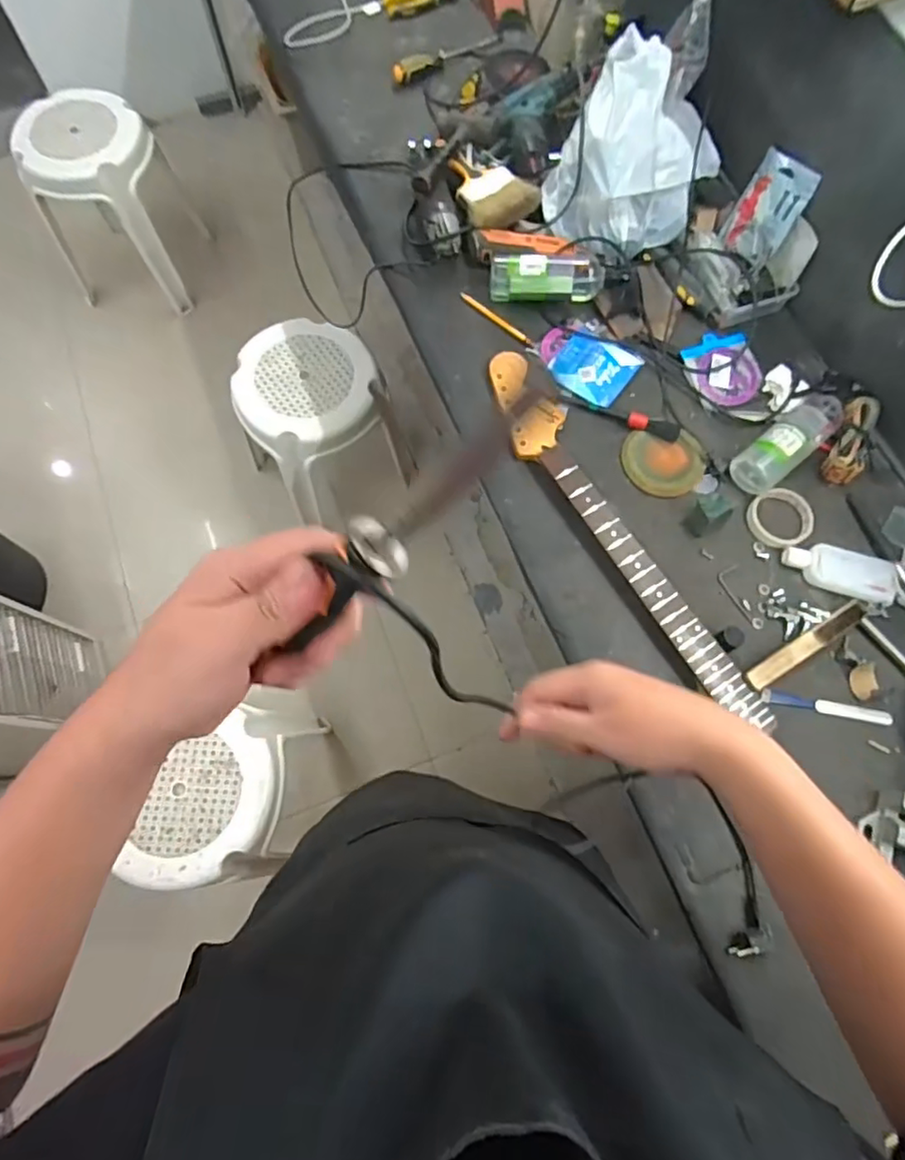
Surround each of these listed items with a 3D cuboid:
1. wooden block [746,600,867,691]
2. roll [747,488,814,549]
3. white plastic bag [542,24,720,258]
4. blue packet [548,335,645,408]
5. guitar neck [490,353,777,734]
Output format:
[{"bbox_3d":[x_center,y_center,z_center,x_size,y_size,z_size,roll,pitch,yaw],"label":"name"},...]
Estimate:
[{"bbox_3d":[0.465,0.086,0.791,0.192,0.022,0.025,-30,75,-11],"label":"wooden block"},{"bbox_3d":[0.476,-0.091,0.867,0.080,0.021,0.087,1,72,-2],"label":"roll"},{"bbox_3d":[0.291,-0.677,0.951,0.236,0.170,0.244,31,73,8],"label":"white plastic bag"},{"bbox_3d":[0.223,-0.337,0.949,0.117,0.014,0.115,37,74,10],"label":"blue packet"},{"bbox_3d":[0.224,-0.074,0.846,0.090,0.027,0.635,-28,75,-11],"label":"guitar neck"}]

